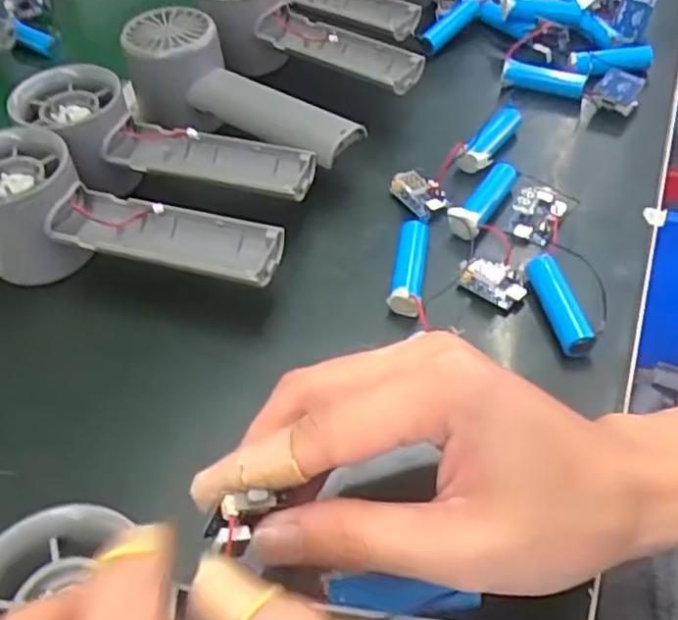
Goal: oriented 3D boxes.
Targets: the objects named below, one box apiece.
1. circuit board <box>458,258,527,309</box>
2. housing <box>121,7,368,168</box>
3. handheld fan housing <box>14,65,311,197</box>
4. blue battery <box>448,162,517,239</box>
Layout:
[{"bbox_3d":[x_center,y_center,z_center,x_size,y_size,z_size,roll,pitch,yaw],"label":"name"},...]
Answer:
[{"bbox_3d":[0.073,-0.013,0.324,0.029,0.009,0.018,29,57,26],"label":"circuit board"},{"bbox_3d":[-0.060,-0.123,0.390,0.154,0.045,0.059,28,56,26],"label":"housing"},{"bbox_3d":[-0.093,-0.085,0.354,0.154,0.041,0.058,13,51,16],"label":"handheld fan housing"},{"bbox_3d":[0.074,-0.058,0.354,0.016,0.019,0.048,25,55,24],"label":"blue battery"}]

